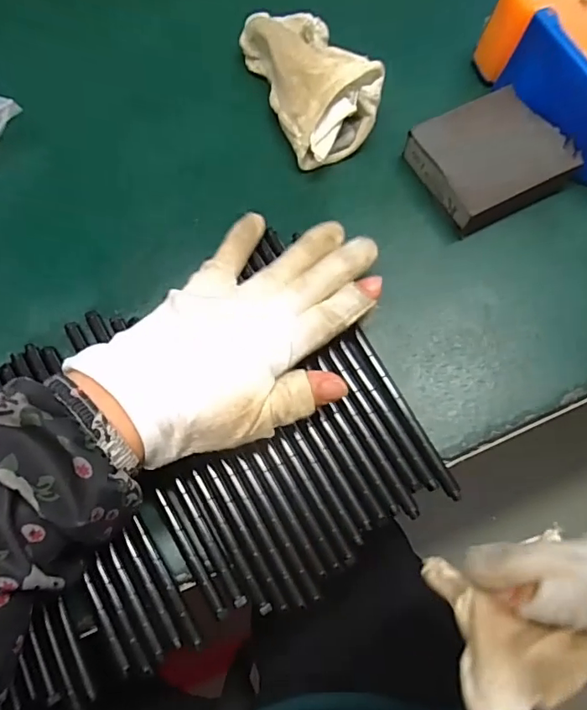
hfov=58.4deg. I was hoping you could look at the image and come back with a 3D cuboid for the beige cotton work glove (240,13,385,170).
[{"bbox_3d":[0.010,-0.180,0.337,0.060,0.048,0.117,-25,75,-10],"label":"beige cotton work glove"}]

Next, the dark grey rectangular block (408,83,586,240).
[{"bbox_3d":[0.121,-0.123,0.330,0.082,0.027,0.070,-28,75,-10],"label":"dark grey rectangular block"}]

